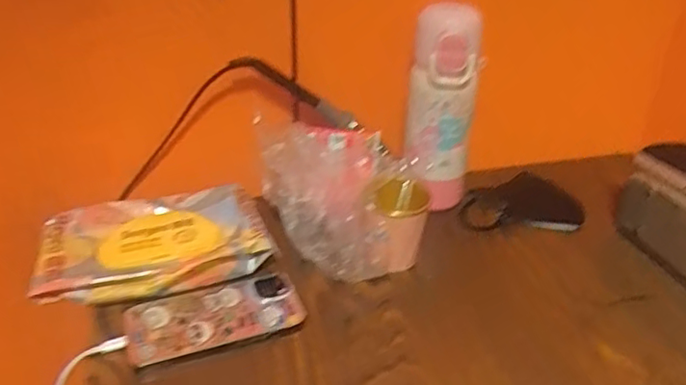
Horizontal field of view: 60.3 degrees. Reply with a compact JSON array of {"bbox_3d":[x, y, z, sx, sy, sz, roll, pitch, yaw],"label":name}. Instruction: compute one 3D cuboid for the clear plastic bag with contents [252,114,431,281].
[{"bbox_3d":[0.008,0.005,0.608,0.135,0.125,0.154,-17,36,-28],"label":"clear plastic bag with contents"}]

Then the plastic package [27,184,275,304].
[{"bbox_3d":[-0.184,0.050,0.585,0.211,0.042,0.132,-6,32,-12],"label":"plastic package"}]

